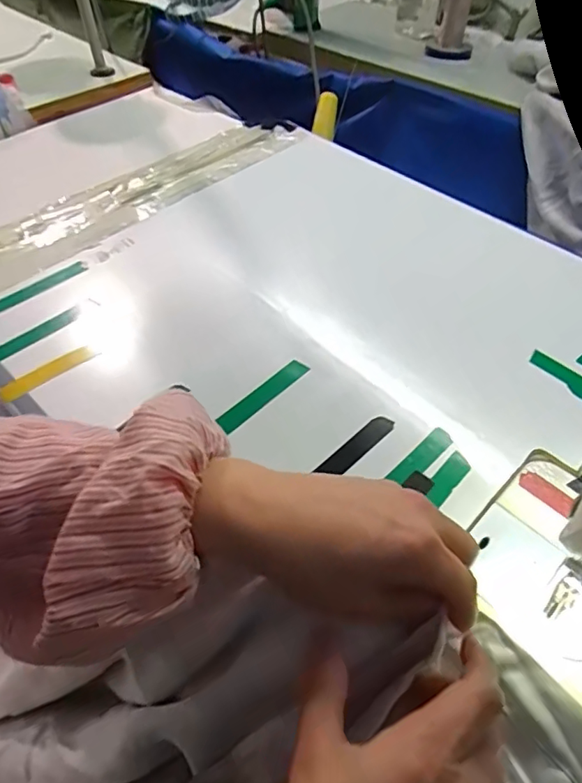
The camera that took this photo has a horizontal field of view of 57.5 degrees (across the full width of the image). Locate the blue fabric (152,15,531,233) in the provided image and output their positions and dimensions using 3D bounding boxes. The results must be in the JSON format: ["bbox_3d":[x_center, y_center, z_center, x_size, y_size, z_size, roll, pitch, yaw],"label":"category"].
[{"bbox_3d":[0.021,-0.511,0.931,0.851,0.132,0.086,29,55,23],"label":"blue fabric"}]

